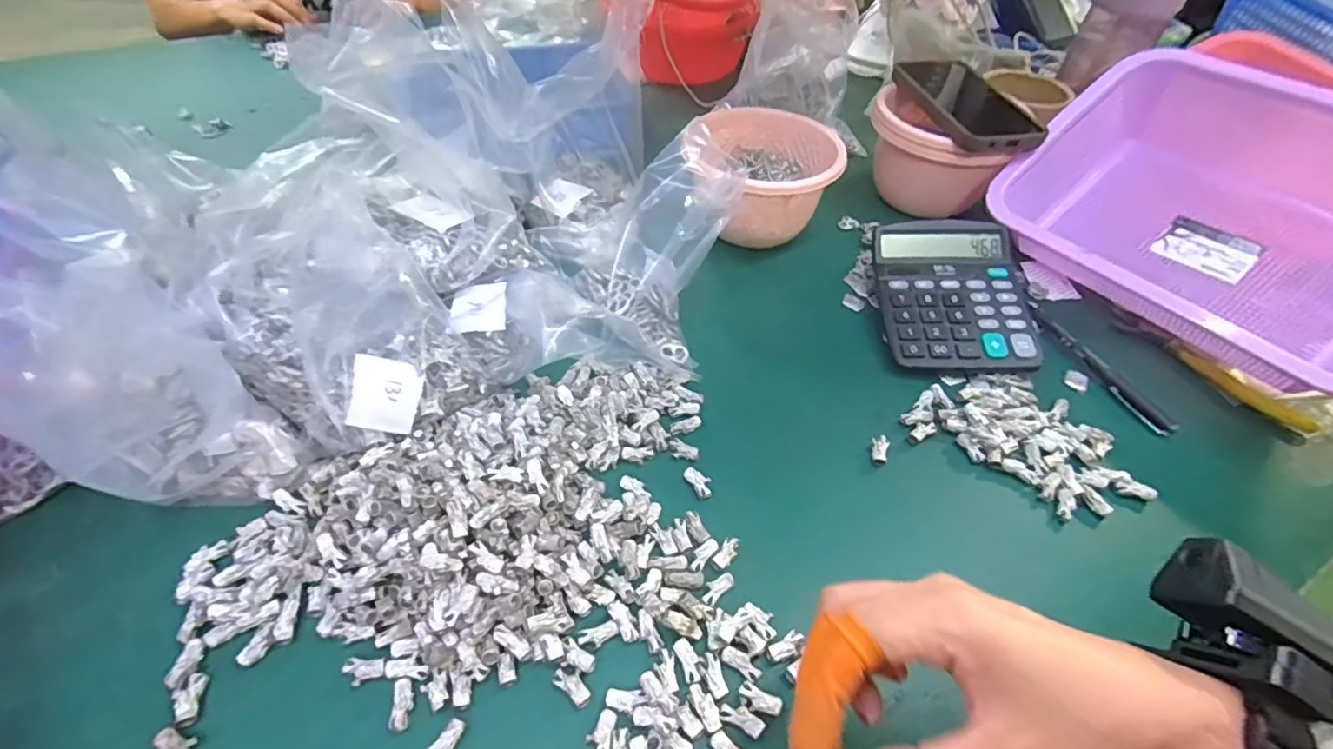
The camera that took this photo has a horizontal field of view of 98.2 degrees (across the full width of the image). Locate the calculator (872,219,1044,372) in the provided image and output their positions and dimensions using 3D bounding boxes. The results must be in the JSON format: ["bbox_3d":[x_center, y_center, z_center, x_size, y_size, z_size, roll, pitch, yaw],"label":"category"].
[{"bbox_3d":[0.248,-0.070,0.497,0.124,0.054,0.142,3,48,0],"label":"calculator"}]

